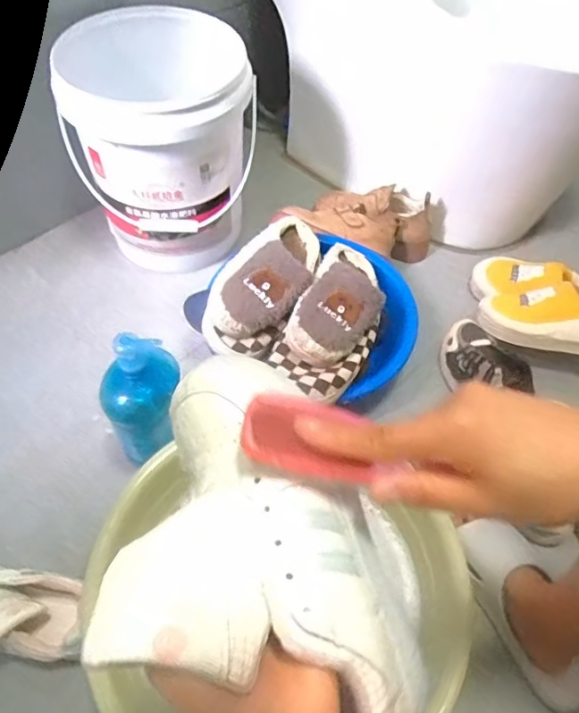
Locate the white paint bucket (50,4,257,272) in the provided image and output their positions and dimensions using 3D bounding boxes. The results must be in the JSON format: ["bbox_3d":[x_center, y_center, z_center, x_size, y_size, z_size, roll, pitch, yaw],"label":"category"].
[{"bbox_3d":[-0.210,-0.361,0.952,0.279,0.348,0.288,2,55,-2],"label":"white paint bucket"}]

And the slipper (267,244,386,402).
[{"bbox_3d":[0.070,-0.065,0.789,0.123,0.072,0.303,22,56,12],"label":"slipper"}]

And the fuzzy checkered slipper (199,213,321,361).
[{"bbox_3d":[-0.035,-0.119,0.826,0.133,0.086,0.259,16,55,8],"label":"fuzzy checkered slipper"}]

